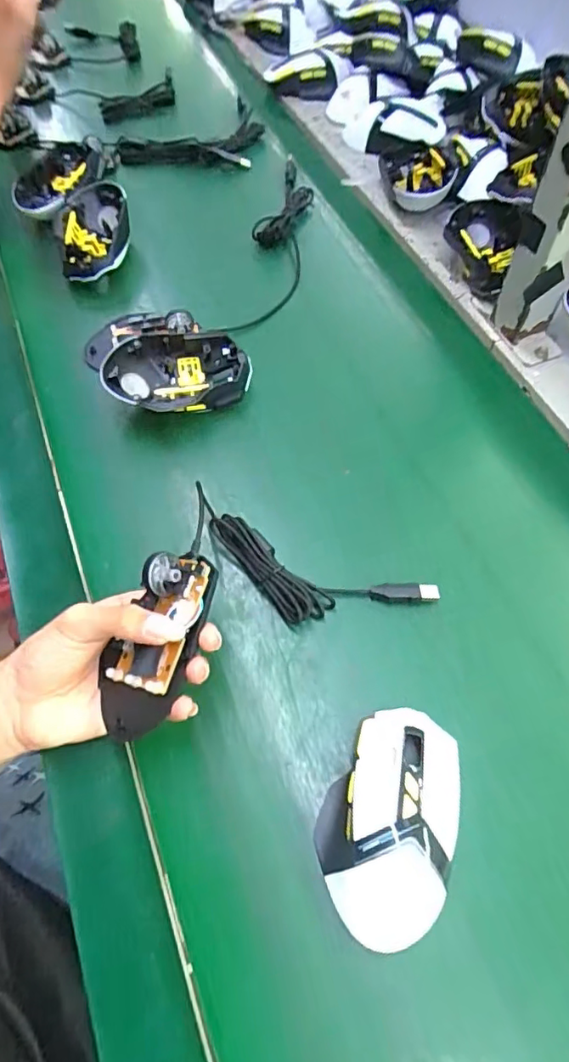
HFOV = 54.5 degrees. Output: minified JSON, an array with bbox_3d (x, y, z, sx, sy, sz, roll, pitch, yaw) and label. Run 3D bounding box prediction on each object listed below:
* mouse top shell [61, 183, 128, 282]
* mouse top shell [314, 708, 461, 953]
[{"bbox_3d":[-0.193,-0.301,0.565,0.069,0.040,0.112,-9,62,-1],"label":"mouse top shell"},{"bbox_3d":[0.061,0.165,0.316,0.073,0.041,0.119,16,64,12],"label":"mouse top shell"}]

